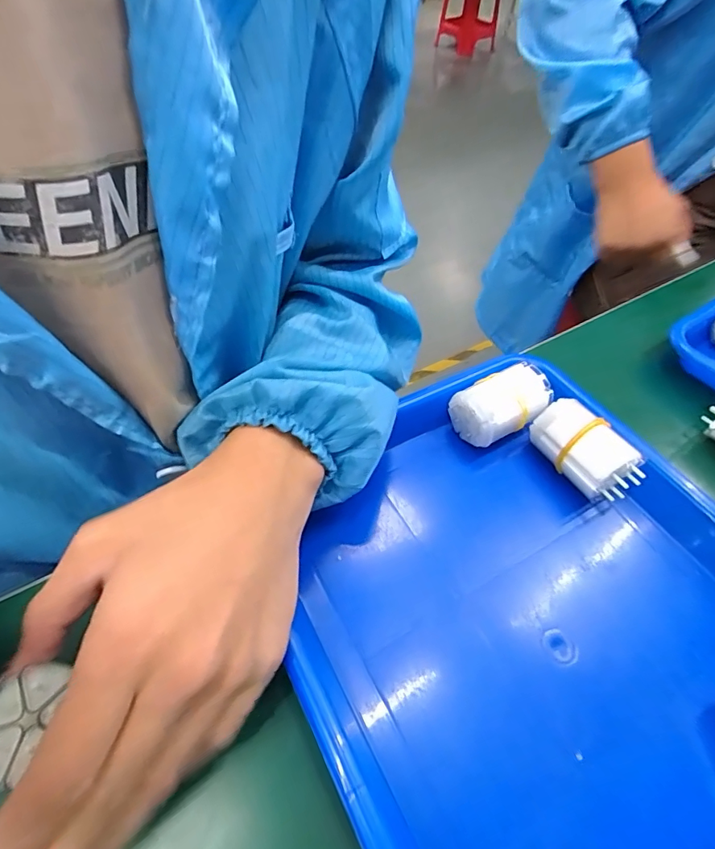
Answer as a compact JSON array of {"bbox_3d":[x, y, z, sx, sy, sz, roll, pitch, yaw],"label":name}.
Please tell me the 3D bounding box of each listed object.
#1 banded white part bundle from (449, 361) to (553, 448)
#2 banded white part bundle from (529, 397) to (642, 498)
[{"bbox_3d":[0.098,-0.013,0.305,0.060,0.033,0.037,-21,56,-18],"label":"banded white part bundle"},{"bbox_3d":[0.142,0.019,0.288,0.032,0.038,0.064,-25,58,-20],"label":"banded white part bundle"}]

